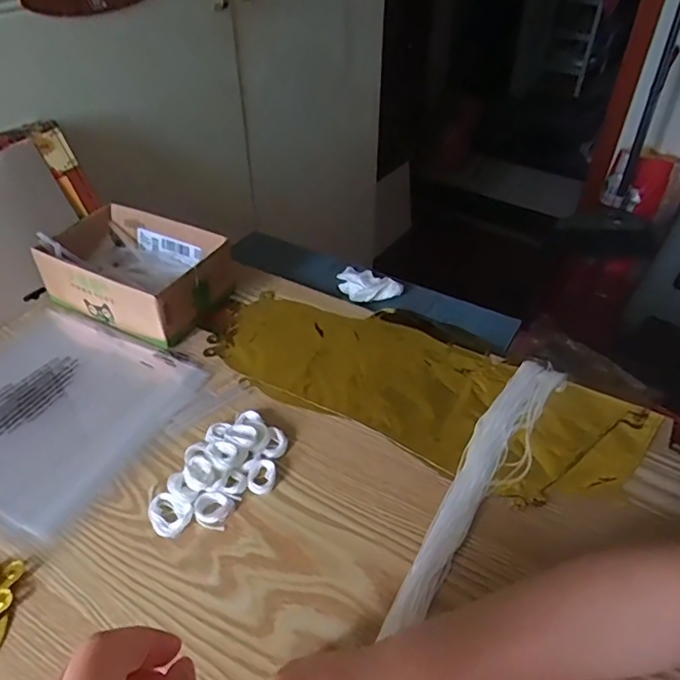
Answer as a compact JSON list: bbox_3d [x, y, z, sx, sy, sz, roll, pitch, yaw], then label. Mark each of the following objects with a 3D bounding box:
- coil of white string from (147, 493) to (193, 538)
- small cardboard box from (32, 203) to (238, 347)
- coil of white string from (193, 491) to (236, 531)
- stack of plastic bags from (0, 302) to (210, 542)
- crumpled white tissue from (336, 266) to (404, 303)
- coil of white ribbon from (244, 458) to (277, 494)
[{"bbox_3d":[-0.135,0.136,0.426,0.038,0.006,0.029,19,44,21],"label":"coil of white string"},{"bbox_3d":[-0.234,-0.081,0.625,0.187,0.069,0.129,19,44,20],"label":"small cardboard box"},{"bbox_3d":[-0.100,0.132,0.429,0.029,0.009,0.028,0,41,0],"label":"coil of white string"},{"bbox_3d":[-0.283,0.056,0.525,0.242,0.009,0.216,18,44,19],"label":"stack of plastic bags"},{"bbox_3d":[0.030,-0.070,0.680,0.084,0.023,0.063,19,44,20],"label":"crumpled white tissue"},{"bbox_3d":[-0.065,0.113,0.453,0.025,0.007,0.032,-11,42,-13],"label":"coil of white ribbon"}]

